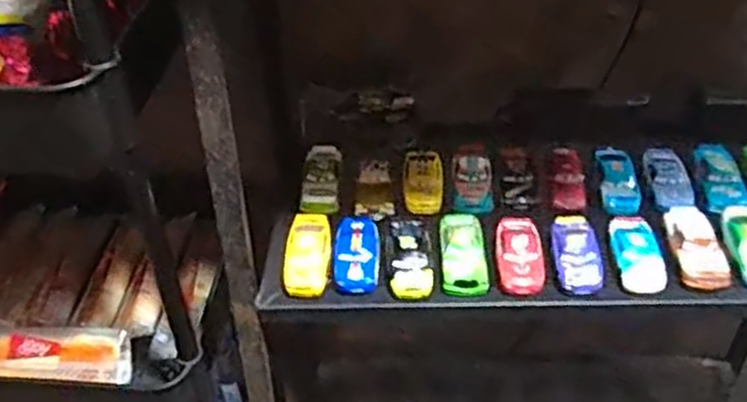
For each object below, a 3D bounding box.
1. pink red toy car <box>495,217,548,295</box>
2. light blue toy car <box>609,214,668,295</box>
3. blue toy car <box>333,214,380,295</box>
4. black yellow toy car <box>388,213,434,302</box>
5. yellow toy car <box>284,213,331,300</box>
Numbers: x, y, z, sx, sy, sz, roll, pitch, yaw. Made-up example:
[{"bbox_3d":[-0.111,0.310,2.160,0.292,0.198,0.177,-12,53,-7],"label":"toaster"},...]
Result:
[{"bbox_3d":[0.120,0.042,0.616,0.037,0.018,0.079,0,40,4],"label":"pink red toy car"},{"bbox_3d":[0.212,0.040,0.605,0.037,0.015,0.079,0,40,3],"label":"light blue toy car"},{"bbox_3d":[-0.012,0.041,0.619,0.037,0.019,0.080,1,40,4],"label":"blue toy car"},{"bbox_3d":[0.031,0.042,0.612,0.035,0.021,0.082,0,40,3],"label":"black yellow toy car"},{"bbox_3d":[-0.053,0.043,0.619,0.034,0.017,0.085,-1,40,1],"label":"yellow toy car"}]

